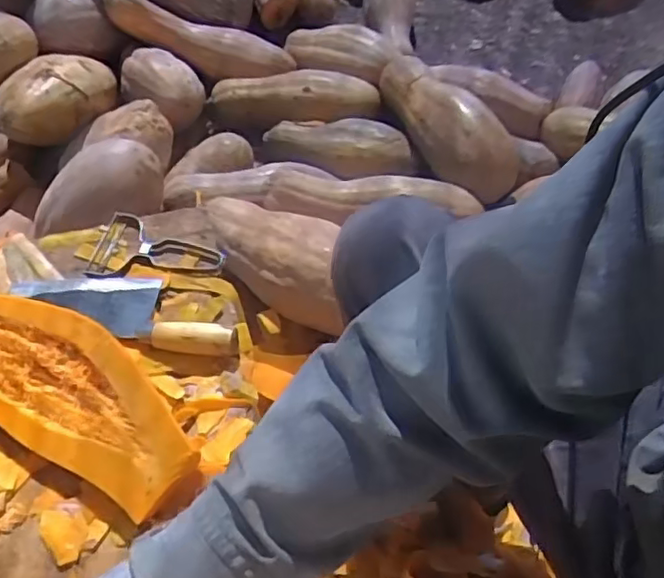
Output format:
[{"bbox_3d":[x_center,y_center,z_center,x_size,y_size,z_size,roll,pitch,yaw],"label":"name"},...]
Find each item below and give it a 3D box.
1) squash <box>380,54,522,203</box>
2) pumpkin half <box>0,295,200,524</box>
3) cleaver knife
[{"bbox_3d":[0.183,-0.282,1.031,0.120,0.101,0.306,-44,58,19],"label":"squash"},{"bbox_3d":[-0.228,0.090,0.561,0.273,0.056,0.117,28,88,20],"label":"pumpkin half"},{"bbox_3d":[-0.212,0.014,0.655,0.259,0.029,0.077,19,57,15],"label":"cleaver knife"}]

